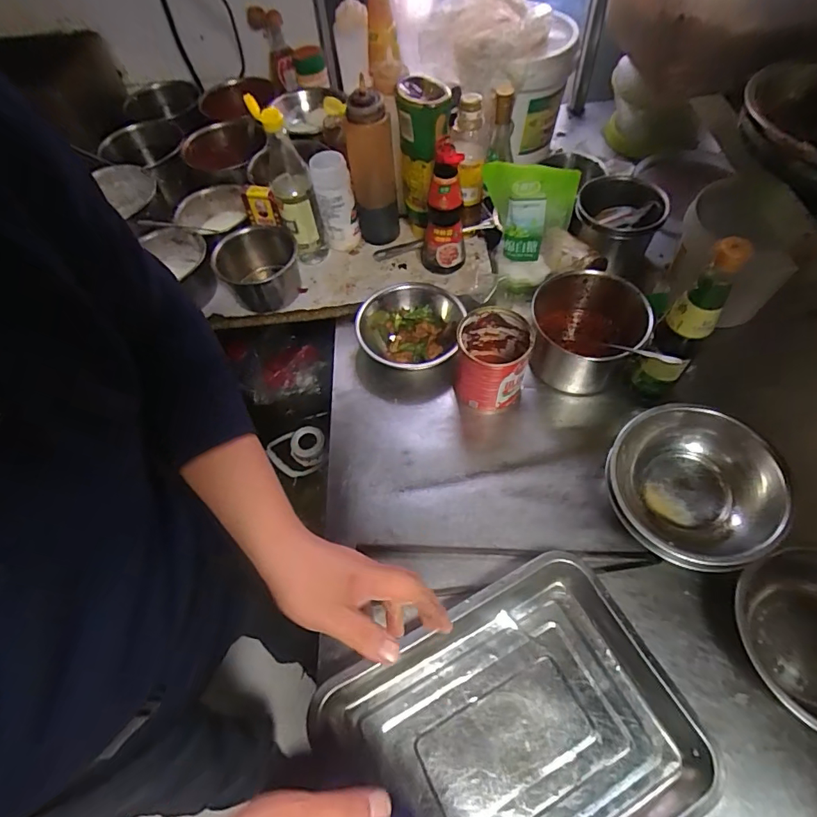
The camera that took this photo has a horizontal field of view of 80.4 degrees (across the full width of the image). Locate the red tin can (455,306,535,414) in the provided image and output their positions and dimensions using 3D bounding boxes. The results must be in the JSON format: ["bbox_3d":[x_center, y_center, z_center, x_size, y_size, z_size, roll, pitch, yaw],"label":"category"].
[{"bbox_3d":[0.117,-0.066,0.691,0.096,0.123,0.104,-2,59,3],"label":"red tin can"}]

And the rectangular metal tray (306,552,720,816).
[{"bbox_3d":[0.104,0.327,0.484,0.326,0.049,0.253,-26,61,-12],"label":"rectangular metal tray"}]

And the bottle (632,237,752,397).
[{"bbox_3d":[0.329,-0.087,0.590,0.057,0.240,0.062,33,66,21],"label":"bottle"}]

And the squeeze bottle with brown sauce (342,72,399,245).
[{"bbox_3d":[-0.060,-0.384,0.797,0.074,0.245,0.084,-7,59,-1],"label":"squeeze bottle with brown sauce"}]

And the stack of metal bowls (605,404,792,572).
[{"bbox_3d":[0.326,0.096,0.576,0.166,0.105,0.182,13,61,11],"label":"stack of metal bowls"}]

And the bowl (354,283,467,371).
[{"bbox_3d":[0.004,-0.118,0.765,0.163,0.076,0.159,-2,59,3],"label":"bowl"}]

